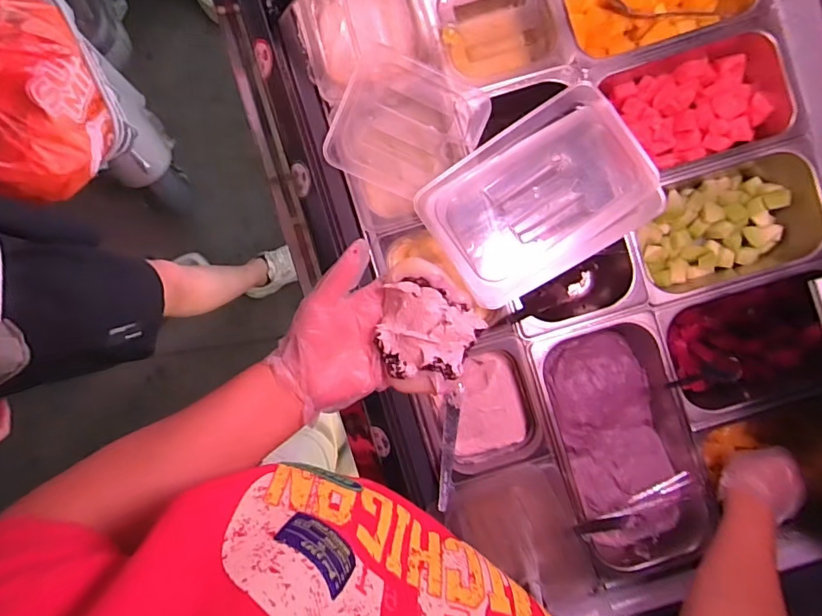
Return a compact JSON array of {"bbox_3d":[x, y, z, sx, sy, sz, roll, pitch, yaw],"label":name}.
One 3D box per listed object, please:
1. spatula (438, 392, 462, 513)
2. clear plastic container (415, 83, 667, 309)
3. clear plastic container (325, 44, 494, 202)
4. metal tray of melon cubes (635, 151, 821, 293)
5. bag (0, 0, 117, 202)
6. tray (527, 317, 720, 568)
[{"bbox_3d":[0.050,0.190,0.652,0.020,0.012,0.153,9,65,0],"label":"spatula"},{"bbox_3d":[0.158,-0.134,0.597,0.272,0.037,0.184,-30,91,0],"label":"clear plastic container"},{"bbox_3d":[-0.006,-0.233,0.633,0.175,0.043,0.160,26,91,0],"label":"clear plastic container"},{"bbox_3d":[0.456,-0.124,0.708,0.235,0.077,0.159,-17,91,0],"label":"metal tray of melon cubes"},{"bbox_3d":[-0.673,-0.356,0.803,0.274,0.243,0.304,-35,91,1],"label":"bag"},{"bbox_3d":[0.296,0.187,0.699,0.182,0.092,0.329,-17,91,0],"label":"tray"}]

